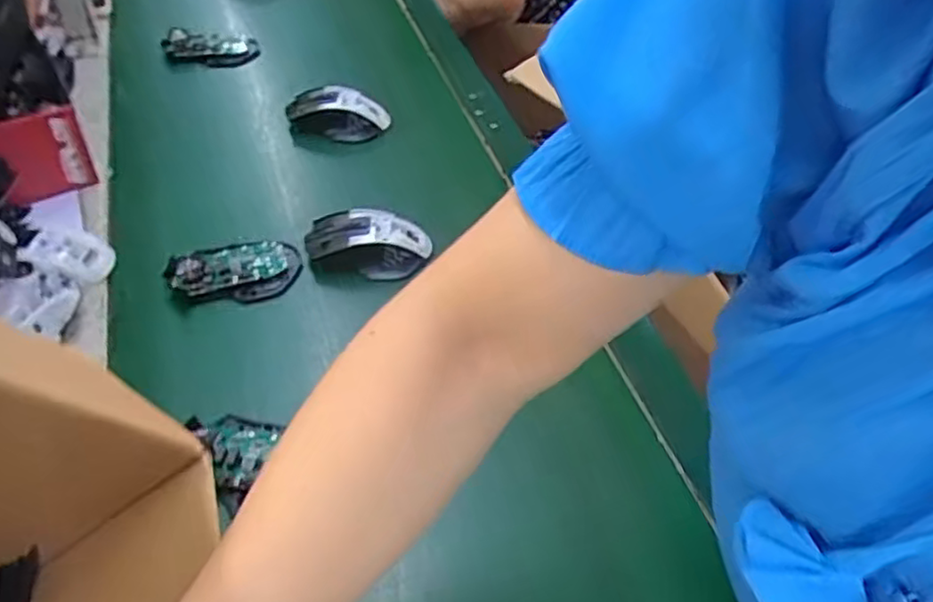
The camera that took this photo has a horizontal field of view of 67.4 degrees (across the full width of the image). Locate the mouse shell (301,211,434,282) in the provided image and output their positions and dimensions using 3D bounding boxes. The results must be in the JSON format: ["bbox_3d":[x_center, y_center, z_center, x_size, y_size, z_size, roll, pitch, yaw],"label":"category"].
[{"bbox_3d":[-0.093,-0.056,0.665,0.115,0.031,0.064,2,46,-4],"label":"mouse shell"}]

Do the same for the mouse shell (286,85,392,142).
[{"bbox_3d":[-0.152,-0.216,0.836,0.115,0.066,0.050,-3,47,-8],"label":"mouse shell"}]

